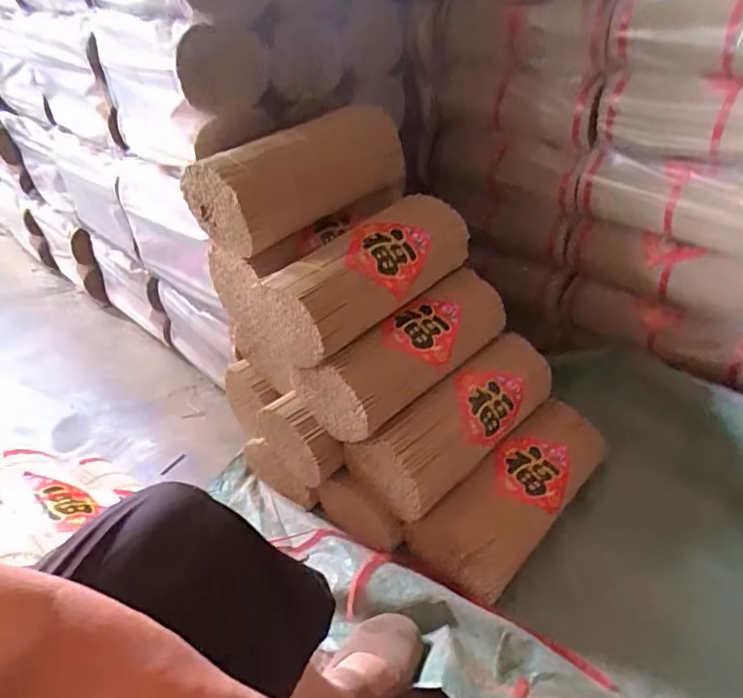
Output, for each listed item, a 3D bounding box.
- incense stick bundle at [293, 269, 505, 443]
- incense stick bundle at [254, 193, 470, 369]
[{"bbox_3d":[0.063,-0.007,0.851,0.337,0.105,0.129,-29,41,-30],"label":"incense stick bundle"},{"bbox_3d":[-0.006,-0.114,0.841,0.137,0.112,0.330,26,45,37],"label":"incense stick bundle"}]

